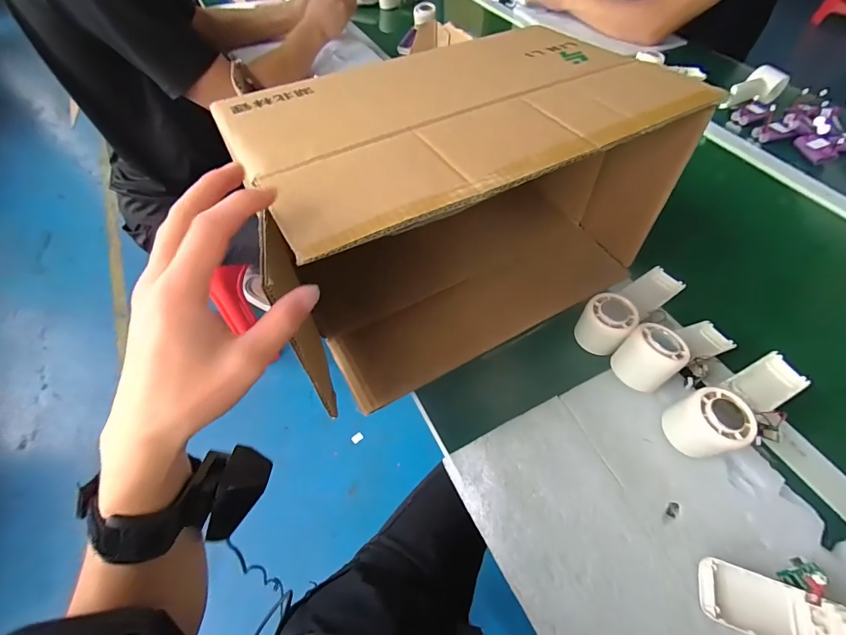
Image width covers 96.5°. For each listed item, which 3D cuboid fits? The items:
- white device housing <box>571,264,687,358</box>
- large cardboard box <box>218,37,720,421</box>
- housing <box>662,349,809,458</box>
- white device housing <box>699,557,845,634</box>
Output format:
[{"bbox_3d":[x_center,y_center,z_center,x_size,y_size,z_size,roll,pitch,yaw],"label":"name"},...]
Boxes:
[{"bbox_3d":[0.255,-0.021,0.460,0.167,0.043,0.058,-33,62,-21],"label":"white device housing"},{"bbox_3d":[0.034,-0.127,0.422,0.399,0.235,0.259,-25,61,-17],"label":"large cardboard box"},{"bbox_3d":[0.324,0.090,0.379,0.170,0.056,0.064,-20,58,-14],"label":"housing"},{"bbox_3d":[0.286,0.229,0.284,0.135,0.038,0.046,12,57,20],"label":"white device housing"}]

